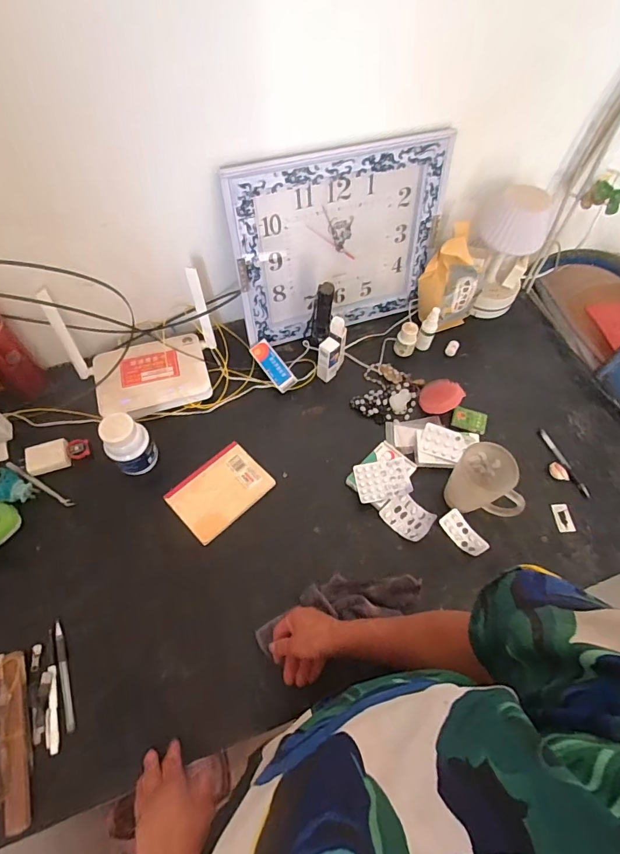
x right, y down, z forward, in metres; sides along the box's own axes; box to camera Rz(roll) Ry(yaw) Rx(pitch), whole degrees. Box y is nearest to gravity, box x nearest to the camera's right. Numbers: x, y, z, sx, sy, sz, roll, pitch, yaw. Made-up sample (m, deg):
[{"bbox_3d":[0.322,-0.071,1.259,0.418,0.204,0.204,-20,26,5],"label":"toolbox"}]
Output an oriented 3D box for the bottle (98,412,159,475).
[{"bbox_3d":[-0.281,0.029,0.676,0.069,0.109,0.057,-39,69,-21],"label":"bottle"}]

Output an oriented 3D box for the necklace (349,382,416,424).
[{"bbox_3d":[0.138,-0.042,0.788,0.114,0.017,0.067,-13,62,-9],"label":"necklace"}]

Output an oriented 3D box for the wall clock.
[{"bbox_3d":[0.057,-0.320,0.770,0.385,0.310,0.031,-17,50,-11],"label":"wall clock"}]

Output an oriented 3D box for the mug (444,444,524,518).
[{"bbox_3d":[0.261,0.092,0.661,0.072,0.115,0.113,-20,63,-13],"label":"mug"}]

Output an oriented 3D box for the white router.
[{"bbox_3d":[-0.286,-0.130,0.735,0.251,0.149,0.172,-16,62,-10],"label":"white router"}]

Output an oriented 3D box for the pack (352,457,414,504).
[{"bbox_3d":[0.119,0.086,0.705,0.088,0.005,0.065,-10,61,-3],"label":"pack"}]

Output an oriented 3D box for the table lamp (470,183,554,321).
[{"bbox_3d":[0.370,-0.337,0.832,0.143,0.241,0.130,24,63,11],"label":"table lamp"}]

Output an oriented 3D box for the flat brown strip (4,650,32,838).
[{"bbox_3d":[-0.363,0.382,0.534,0.026,0.010,0.190,-10,64,-21],"label":"flat brown strip"}]

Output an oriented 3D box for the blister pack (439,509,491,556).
[{"bbox_3d":[0.243,0.167,0.678,0.036,0.011,0.078,-37,68,-20],"label":"blister pack"}]

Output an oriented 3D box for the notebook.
[{"bbox_3d":[-0.147,0.101,0.702,0.147,0.012,0.114,-39,69,-21],"label":"notebook"}]

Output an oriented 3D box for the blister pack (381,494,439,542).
[{"bbox_3d":[0.155,0.143,0.688,0.075,0.014,0.056,36,66,17],"label":"blister pack"}]

